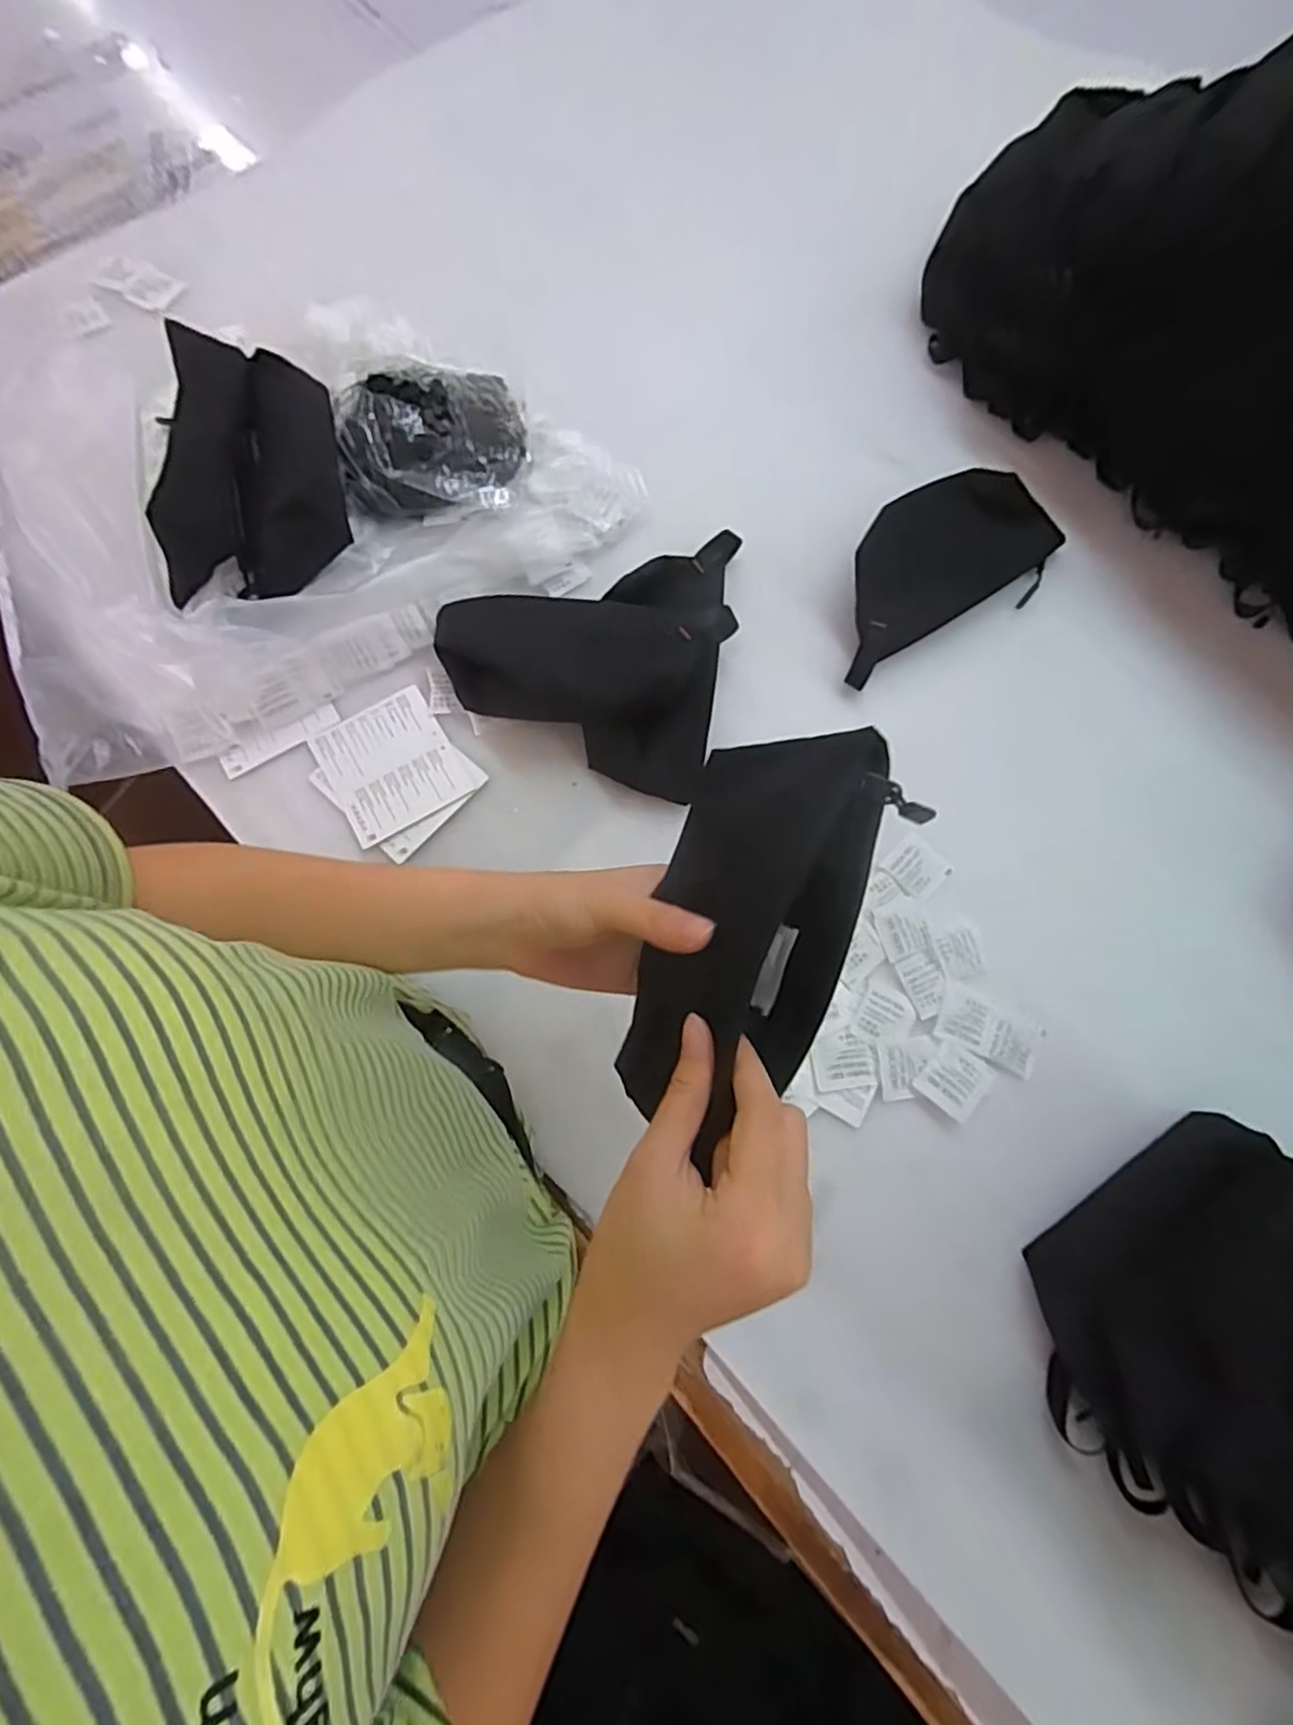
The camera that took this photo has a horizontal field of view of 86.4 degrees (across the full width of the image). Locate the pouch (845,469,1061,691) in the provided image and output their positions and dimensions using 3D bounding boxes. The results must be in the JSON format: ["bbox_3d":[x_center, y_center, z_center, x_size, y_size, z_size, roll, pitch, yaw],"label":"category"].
[{"bbox_3d":[0.236,-0.241,0.546,0.198,0.043,0.102,-28,79,-7],"label":"pouch"}]

